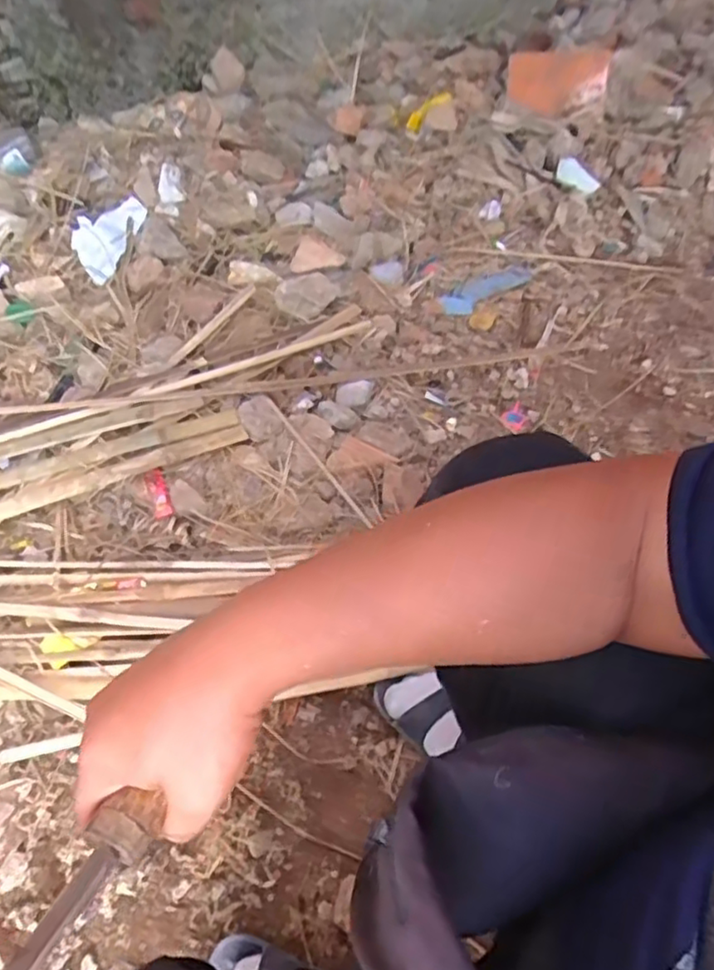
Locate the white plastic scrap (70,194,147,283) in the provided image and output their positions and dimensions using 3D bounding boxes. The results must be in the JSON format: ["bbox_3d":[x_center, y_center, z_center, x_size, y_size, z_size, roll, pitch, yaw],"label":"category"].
[{"bbox_3d":[-0.438,-0.431,1.114,0.100,0.026,0.184,10,59,3],"label":"white plastic scrap"}]

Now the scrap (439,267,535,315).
[{"bbox_3d":[0.221,-0.334,1.113,0.192,0.018,0.052,-32,65,-20],"label":"scrap"}]

